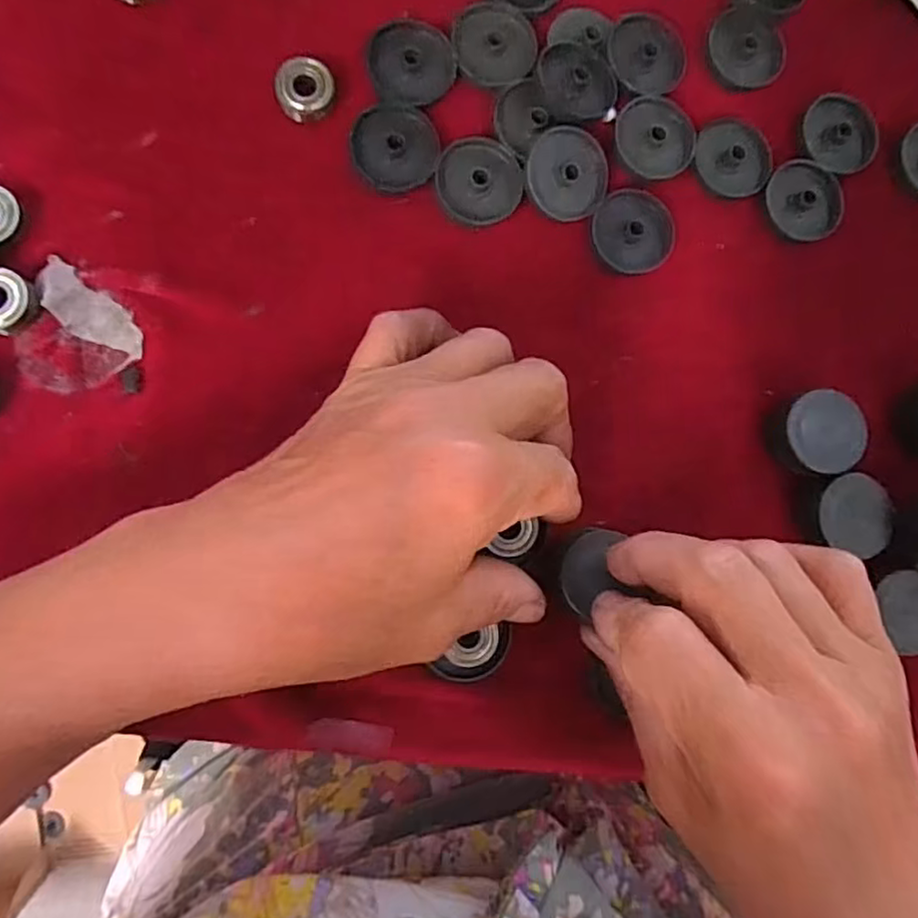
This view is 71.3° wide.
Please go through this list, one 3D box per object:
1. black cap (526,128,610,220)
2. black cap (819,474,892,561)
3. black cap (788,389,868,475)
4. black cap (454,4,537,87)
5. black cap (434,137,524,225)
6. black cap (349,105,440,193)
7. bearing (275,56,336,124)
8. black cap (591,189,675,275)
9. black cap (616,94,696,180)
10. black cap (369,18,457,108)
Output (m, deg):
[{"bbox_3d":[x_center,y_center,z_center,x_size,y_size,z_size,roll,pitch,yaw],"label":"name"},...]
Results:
[{"bbox_3d":[0.042,-0.112,0.249,0.032,0.005,0.034,0,87,-7],"label":"black cap"},{"bbox_3d":[0.157,0.021,0.251,0.026,0.006,0.031,12,86,-6],"label":"black cap"},{"bbox_3d":[0.145,-0.011,0.254,0.029,0.010,0.032,-14,89,-8],"label":"black cap"},{"bbox_3d":[0.015,-0.163,0.249,0.032,0.004,0.032,0,87,-7],"label":"black cap"},{"bbox_3d":[0.008,-0.107,0.245,0.033,0.004,0.032,0,87,-7],"label":"black cap"},{"bbox_3d":[-0.024,-0.119,0.242,0.032,0.004,0.033,0,87,-7],"label":"black cap"},{"bbox_3d":[-0.057,-0.139,0.239,0.021,0.010,0.018,-3,88,-7],"label":"bearing"},{"bbox_3d":[0.070,-0.091,0.254,0.033,0.005,0.032,0,87,-7],"label":"black cap"},{"bbox_3d":[0.080,-0.130,0.256,0.032,0.004,0.033,-1,88,-7],"label":"black cap"},{"bbox_3d":[-0.017,-0.152,0.244,0.032,0.004,0.032,0,87,-7],"label":"black cap"}]

